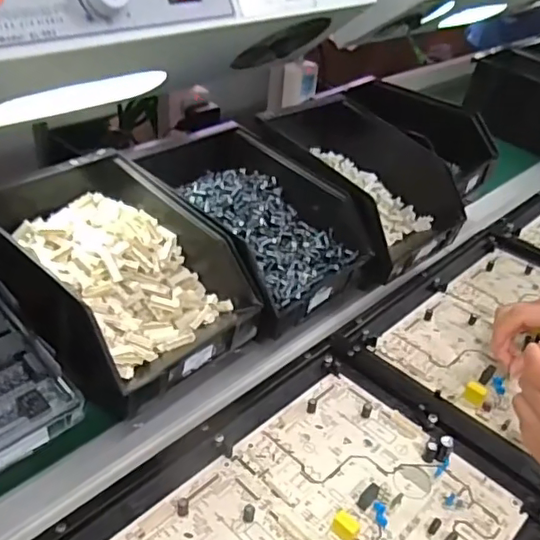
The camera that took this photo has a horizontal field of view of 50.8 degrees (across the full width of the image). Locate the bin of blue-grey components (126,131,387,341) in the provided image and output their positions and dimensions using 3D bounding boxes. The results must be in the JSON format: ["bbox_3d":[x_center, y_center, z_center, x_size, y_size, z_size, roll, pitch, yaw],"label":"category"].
[{"bbox_3d":[-0.016,-0.055,0.604,0.247,0.092,0.173,30,43,32],"label":"bin of blue-grey components"}]

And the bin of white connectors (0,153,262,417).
[{"bbox_3d":[-0.148,0.014,0.531,0.248,0.132,0.169,32,43,33],"label":"bin of white connectors"}]

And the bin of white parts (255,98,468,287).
[{"bbox_3d":[0.103,-0.110,0.688,0.168,0.107,0.243,-27,46,-37],"label":"bin of white parts"}]

